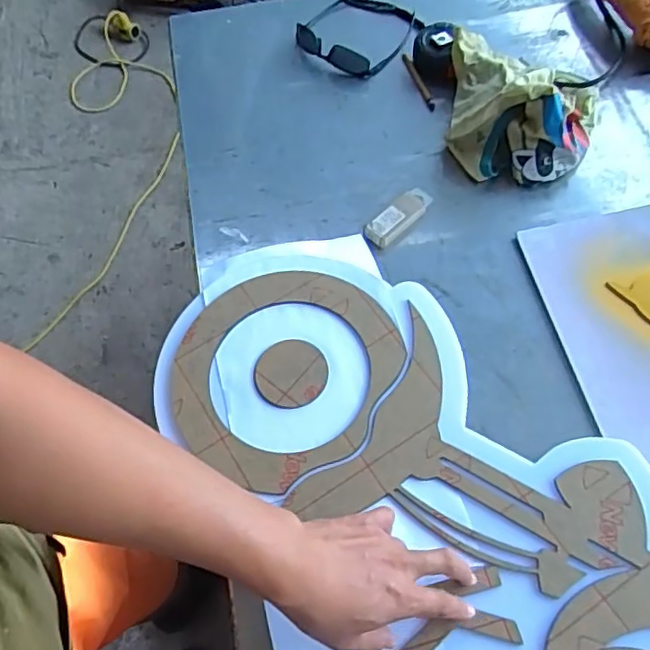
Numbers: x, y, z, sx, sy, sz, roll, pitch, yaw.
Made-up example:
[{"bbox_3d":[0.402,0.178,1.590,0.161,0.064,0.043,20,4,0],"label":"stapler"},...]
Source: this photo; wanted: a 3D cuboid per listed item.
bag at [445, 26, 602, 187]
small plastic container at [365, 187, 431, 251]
[{"bbox_3d":[0.267,-0.302,0.809,0.197,0.091,0.218,5,60,6],"label":"bag"},{"bbox_3d":[0.095,-0.138,0.770,0.036,0.017,0.106,40,72,21],"label":"small plastic container"}]

